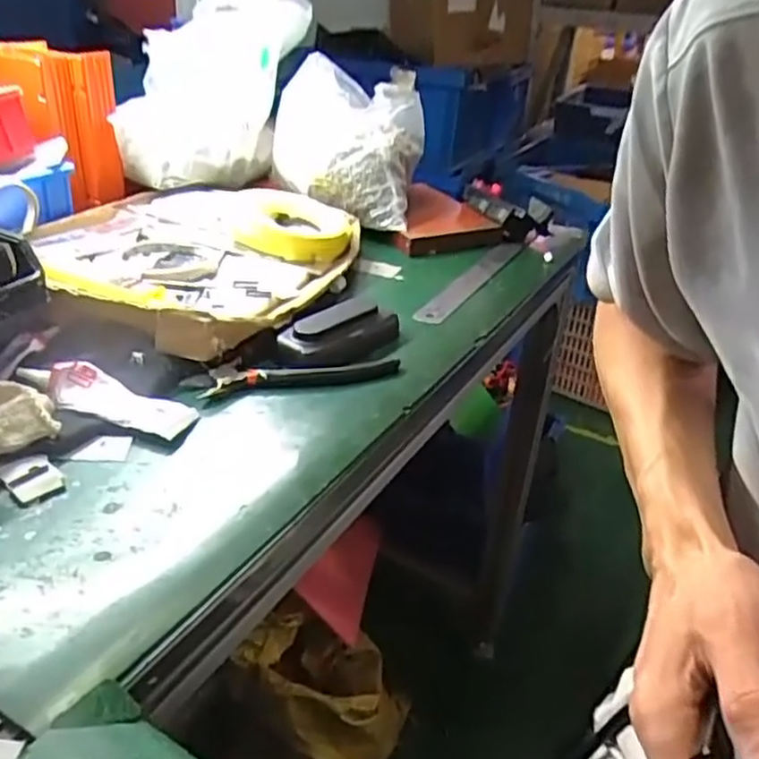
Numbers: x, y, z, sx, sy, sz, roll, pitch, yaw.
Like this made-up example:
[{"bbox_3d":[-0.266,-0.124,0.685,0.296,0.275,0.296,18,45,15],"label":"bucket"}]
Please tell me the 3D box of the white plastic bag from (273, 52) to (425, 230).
[{"bbox_3d":[-0.040,-0.273,0.788,0.180,0.132,0.124,15,31,16],"label":"white plastic bag"}]

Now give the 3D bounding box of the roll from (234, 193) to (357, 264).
[{"bbox_3d":[-0.081,-0.148,0.682,0.122,0.037,0.110,-1,31,-11],"label":"roll"}]

